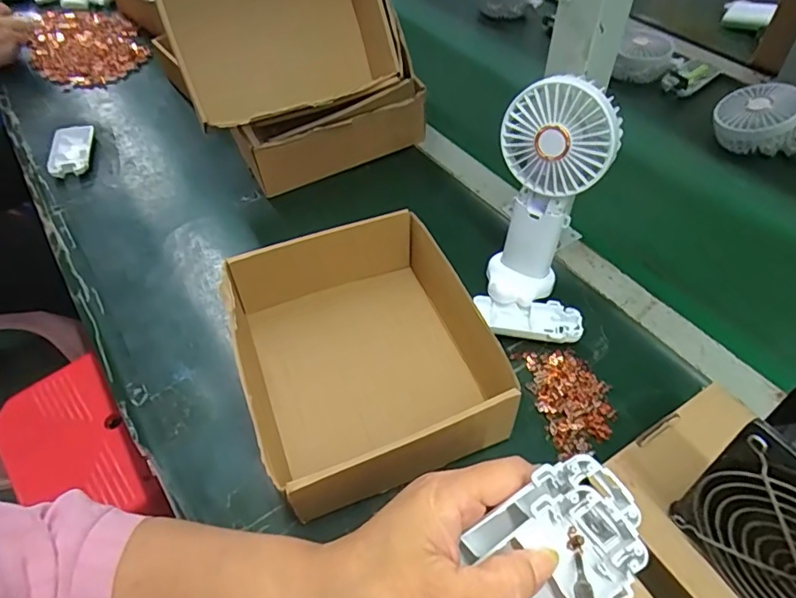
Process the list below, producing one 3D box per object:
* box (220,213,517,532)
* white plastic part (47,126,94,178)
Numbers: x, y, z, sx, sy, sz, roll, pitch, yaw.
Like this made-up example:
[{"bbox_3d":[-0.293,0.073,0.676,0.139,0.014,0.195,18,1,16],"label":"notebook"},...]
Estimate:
[{"bbox_3d":[-0.029,0.040,0.432,0.173,0.074,0.211,-18,52,-11],"label":"box"},{"bbox_3d":[-0.418,-0.189,0.685,0.049,0.015,0.091,-13,51,-8],"label":"white plastic part"}]

